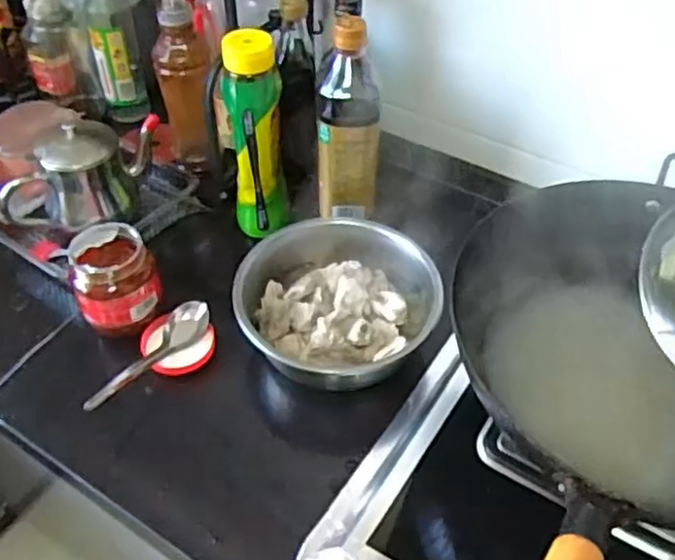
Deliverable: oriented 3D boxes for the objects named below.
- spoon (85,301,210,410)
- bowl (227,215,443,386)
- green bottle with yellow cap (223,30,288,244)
[{"bbox_3d":[-0.190,0.077,0.676,0.032,0.032,0.157,31,53,25],"label":"spoon"},{"bbox_3d":[-0.009,0.020,0.702,0.193,0.091,0.186,0,47,0],"label":"bowl"},{"bbox_3d":[-0.091,-0.156,0.765,0.061,0.231,0.063,-4,47,-4],"label":"green bottle with yellow cap"}]

